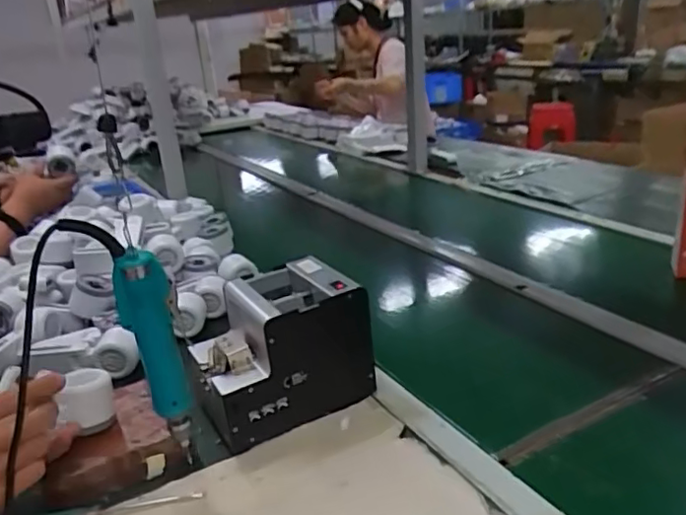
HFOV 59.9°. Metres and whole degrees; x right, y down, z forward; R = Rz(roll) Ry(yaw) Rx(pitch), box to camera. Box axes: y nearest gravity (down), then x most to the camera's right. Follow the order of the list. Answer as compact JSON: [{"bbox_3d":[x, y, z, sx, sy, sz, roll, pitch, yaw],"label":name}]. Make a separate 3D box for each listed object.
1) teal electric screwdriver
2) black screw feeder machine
[{"bbox_3d":[-0.168,0.090,0.540,0.036,0.200,0.033,-21,27,-33],"label":"teal electric screwdriver"},{"bbox_3d":[-0.077,0.109,0.694,0.186,0.150,0.125,-18,26,-28],"label":"black screw feeder machine"}]

